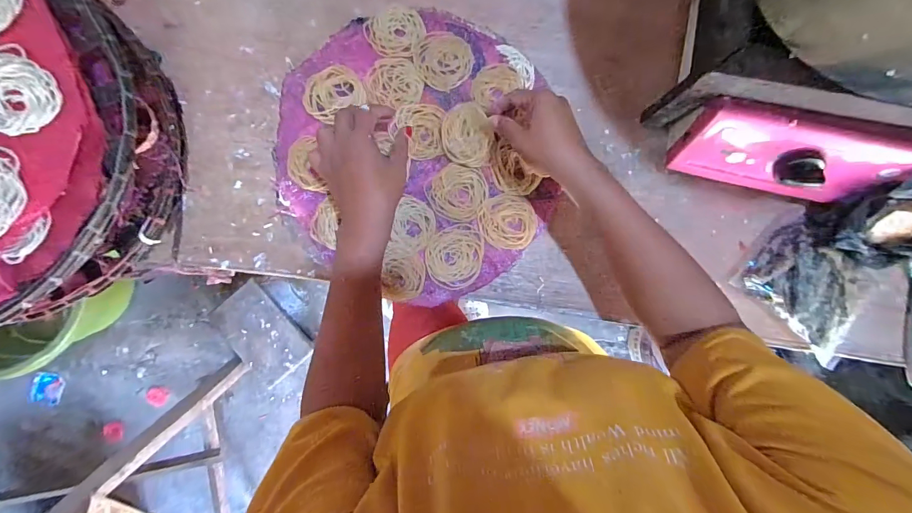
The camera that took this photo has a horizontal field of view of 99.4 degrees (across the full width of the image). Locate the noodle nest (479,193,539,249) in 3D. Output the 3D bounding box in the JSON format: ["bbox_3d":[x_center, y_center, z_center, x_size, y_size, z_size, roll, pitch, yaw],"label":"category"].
[{"bbox_3d":[0.064,-0.042,0.482,0.070,0.012,0.066,-6,89,-4],"label":"noodle nest"}]

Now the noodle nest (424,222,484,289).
[{"bbox_3d":[-0.001,0.001,0.475,0.070,0.011,0.075,-7,89,-4],"label":"noodle nest"}]

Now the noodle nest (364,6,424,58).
[{"bbox_3d":[-0.076,-0.280,0.479,0.068,0.013,0.070,0,88,-4],"label":"noodle nest"}]

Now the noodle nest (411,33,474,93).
[{"bbox_3d":[-0.014,-0.242,0.477,0.069,0.006,0.069,0,88,-4],"label":"noodle nest"}]

